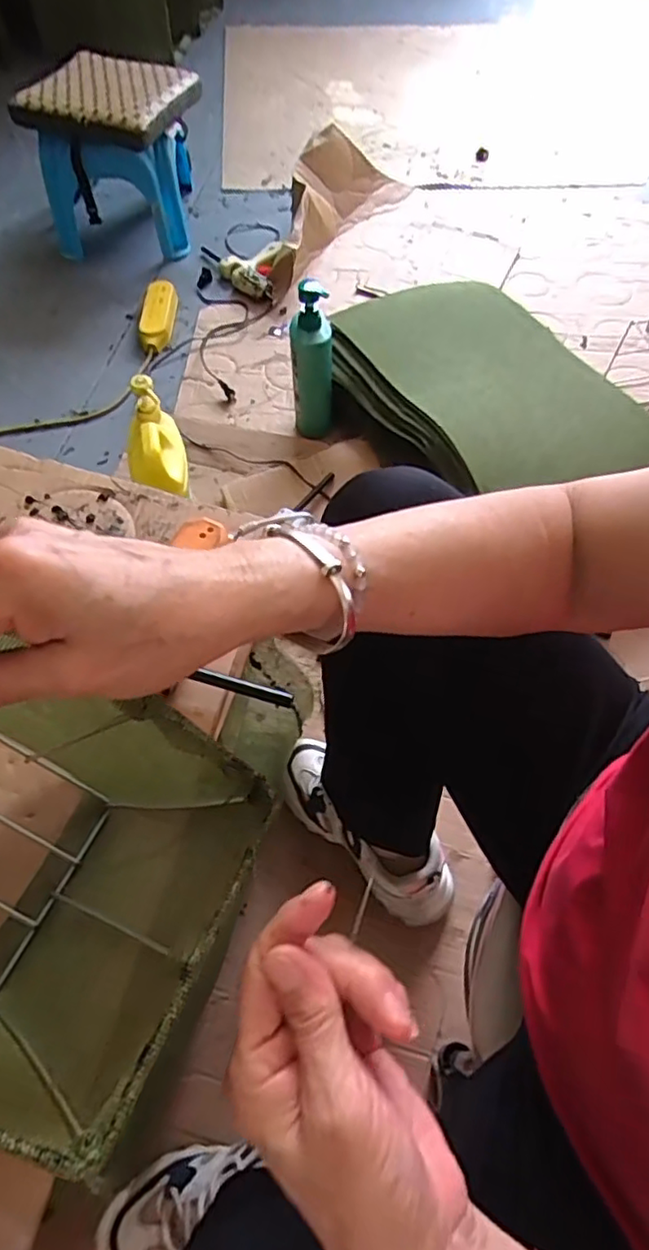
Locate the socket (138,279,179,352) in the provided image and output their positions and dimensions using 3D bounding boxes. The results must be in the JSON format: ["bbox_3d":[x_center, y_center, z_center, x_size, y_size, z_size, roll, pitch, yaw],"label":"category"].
[{"bbox_3d":[-0.335,-0.636,1.286,0.063,0.034,0.201,0,58,-2],"label":"socket"}]

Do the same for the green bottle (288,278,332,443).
[{"bbox_3d":[-0.019,-0.421,1.031,0.066,0.244,0.066,-7,59,-6],"label":"green bottle"}]

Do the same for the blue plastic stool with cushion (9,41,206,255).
[{"bbox_3d":[-0.431,-0.971,1.334,0.284,0.286,0.258,20,60,10],"label":"blue plastic stool with cushion"}]

